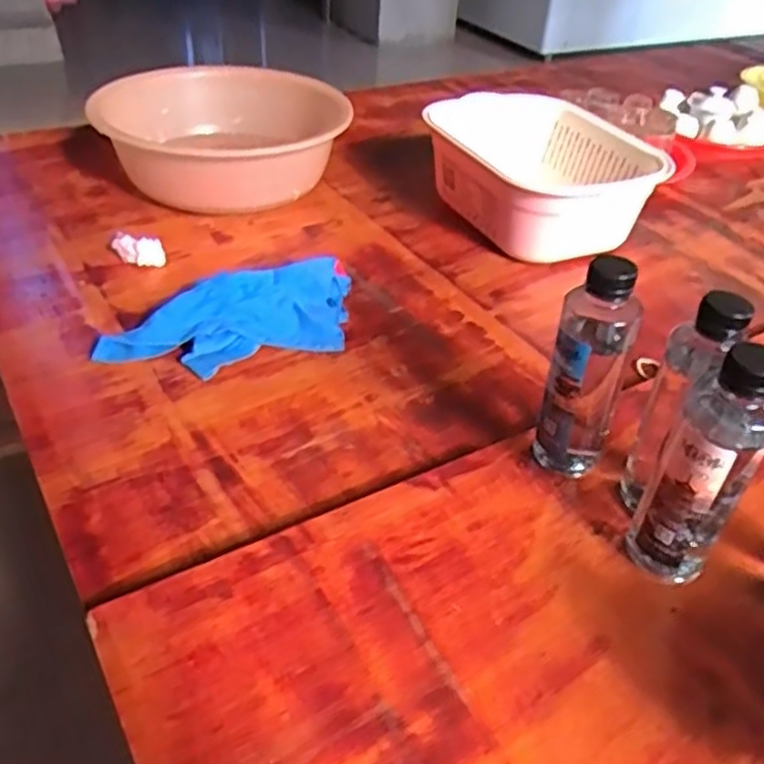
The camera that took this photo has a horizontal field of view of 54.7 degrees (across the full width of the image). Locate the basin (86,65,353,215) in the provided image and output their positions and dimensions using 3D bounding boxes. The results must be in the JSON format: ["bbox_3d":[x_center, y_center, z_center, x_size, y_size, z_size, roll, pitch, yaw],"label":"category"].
[{"bbox_3d":[-0.216,-0.342,1.013,0.309,0.118,0.299,2,38,-2],"label":"basin"}]

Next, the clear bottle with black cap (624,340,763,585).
[{"bbox_3d":[0.206,0.057,0.472,0.056,0.176,0.048,23,42,23],"label":"clear bottle with black cap"}]

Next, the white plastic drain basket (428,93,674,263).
[{"bbox_3d":[0.207,-0.261,0.949,0.219,0.120,0.278,-15,41,-22],"label":"white plastic drain basket"}]

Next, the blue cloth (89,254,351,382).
[{"bbox_3d":[-0.124,-0.064,0.732,0.283,0.036,0.139,-29,48,-35],"label":"blue cloth"}]

